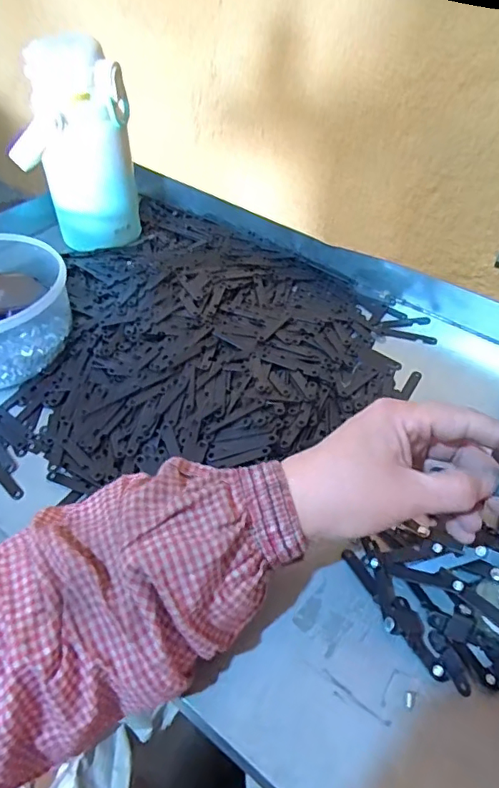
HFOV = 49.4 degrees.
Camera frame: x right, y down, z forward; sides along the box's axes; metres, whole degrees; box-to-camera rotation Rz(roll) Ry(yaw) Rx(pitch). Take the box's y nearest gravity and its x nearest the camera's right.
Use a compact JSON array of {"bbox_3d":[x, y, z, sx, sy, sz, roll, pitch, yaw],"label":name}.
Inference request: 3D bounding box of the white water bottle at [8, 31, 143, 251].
[{"bbox_3d":[-0.173,-0.247,0.550,0.081,0.179,0.084,24,51,21],"label":"white water bottle"}]

